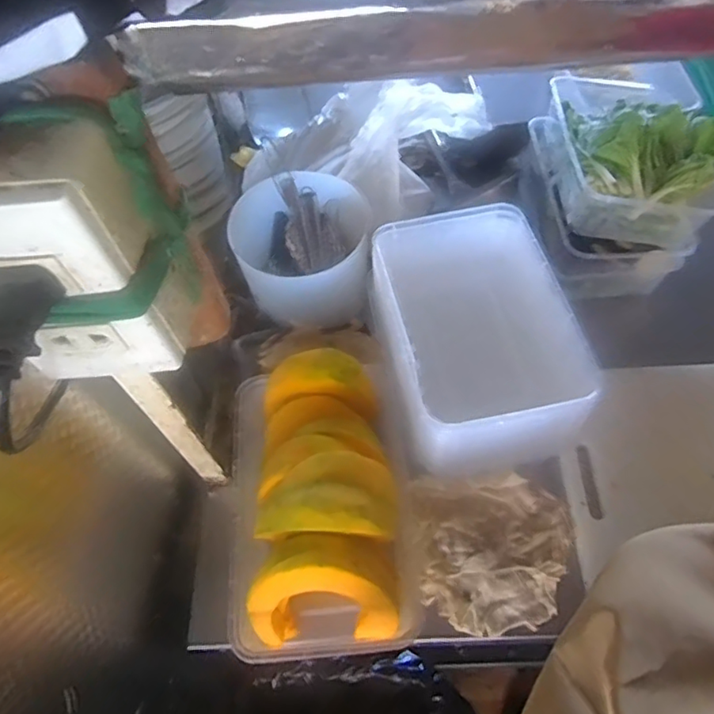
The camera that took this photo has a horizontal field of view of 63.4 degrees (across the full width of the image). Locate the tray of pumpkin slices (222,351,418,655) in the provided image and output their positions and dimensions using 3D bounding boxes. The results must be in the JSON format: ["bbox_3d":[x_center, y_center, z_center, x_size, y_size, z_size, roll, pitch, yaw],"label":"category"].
[{"bbox_3d":[-0.036,0.126,0.516,0.149,0.133,0.249,-7,59,0],"label":"tray of pumpkin slices"}]

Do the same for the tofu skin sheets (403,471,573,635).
[{"bbox_3d":[0.130,0.181,0.544,0.141,0.034,0.132,-7,59,1],"label":"tofu skin sheets"}]

